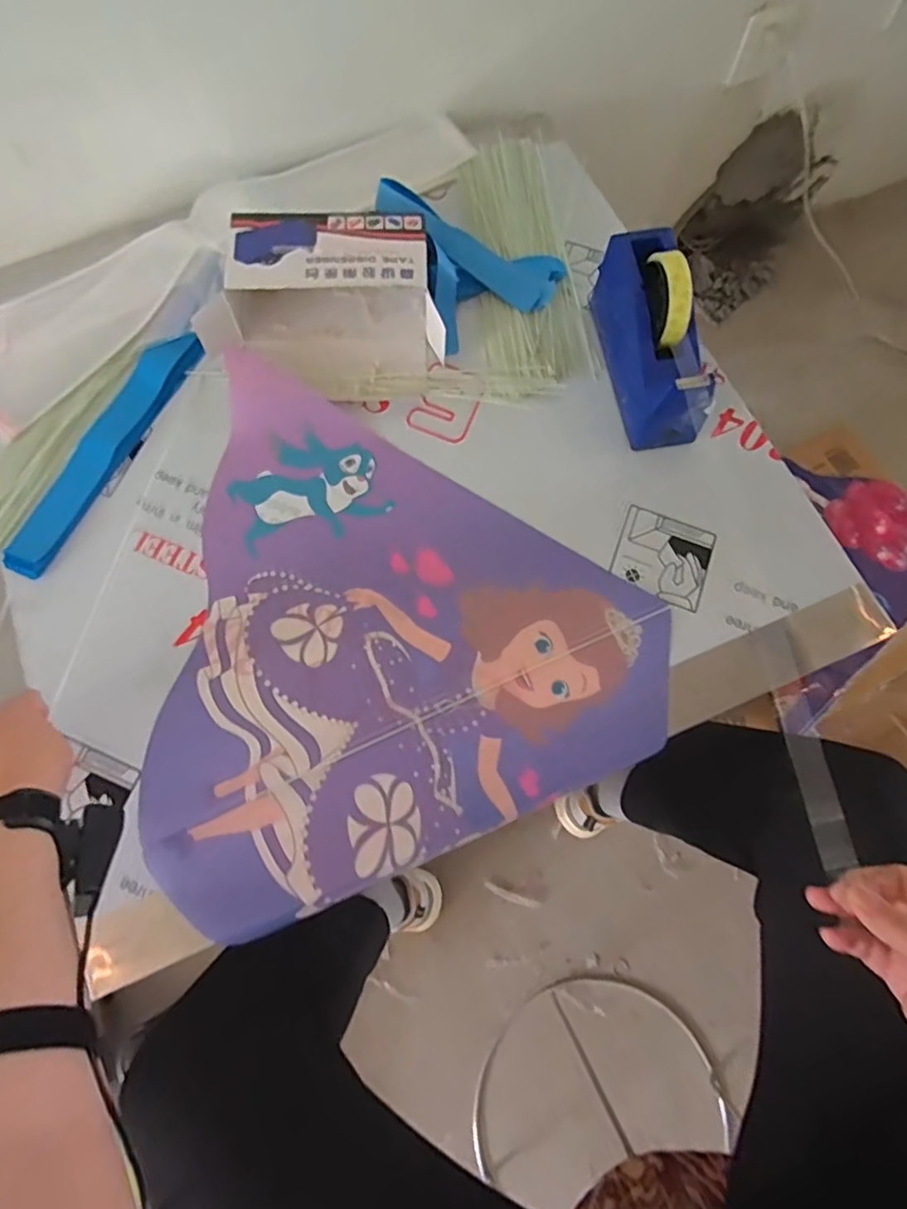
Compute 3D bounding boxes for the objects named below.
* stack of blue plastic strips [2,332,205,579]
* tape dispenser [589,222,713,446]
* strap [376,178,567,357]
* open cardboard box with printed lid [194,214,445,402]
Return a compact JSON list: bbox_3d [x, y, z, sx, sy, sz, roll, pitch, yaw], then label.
[{"bbox_3d":[-0.368,-0.168,0.626,0.056,0.018,0.305,24,75,7],"label":"stack of blue plastic strips"},{"bbox_3d":[0.205,-0.277,0.609,0.066,0.118,0.209,-10,74,-3],"label":"tape dispenser"},{"bbox_3d":[0.028,-0.424,0.691,0.176,0.044,0.223,-21,74,-6],"label":"strap"},{"bbox_3d":[-0.140,-0.329,0.645,0.250,0.072,0.178,3,73,1],"label":"open cardboard box with printed lid"}]

